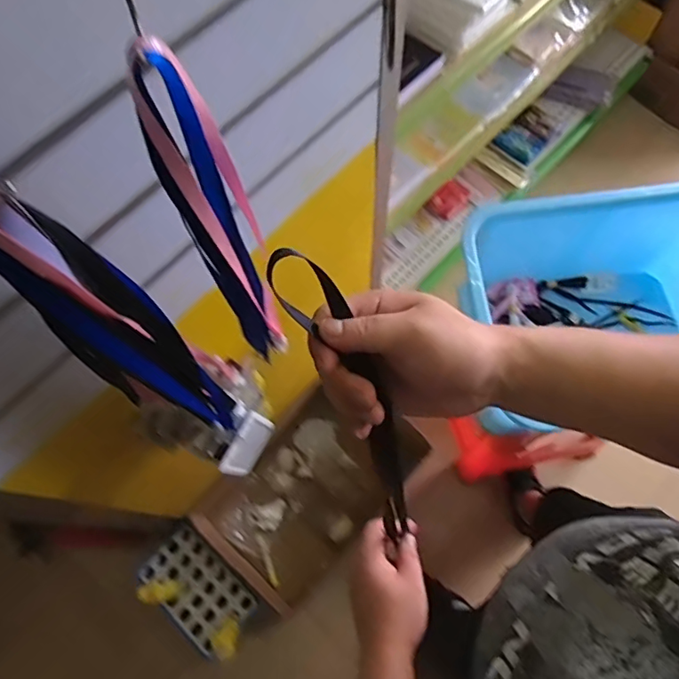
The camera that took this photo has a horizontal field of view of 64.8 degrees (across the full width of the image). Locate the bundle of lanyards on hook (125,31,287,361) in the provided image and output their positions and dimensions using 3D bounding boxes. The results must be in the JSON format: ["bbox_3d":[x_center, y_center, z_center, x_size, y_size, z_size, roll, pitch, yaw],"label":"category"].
[{"bbox_3d":[-0.093,-0.080,0.456,0.054,0.376,0.054,-21,71,-6],"label":"bundle of lanyards on hook"}]

